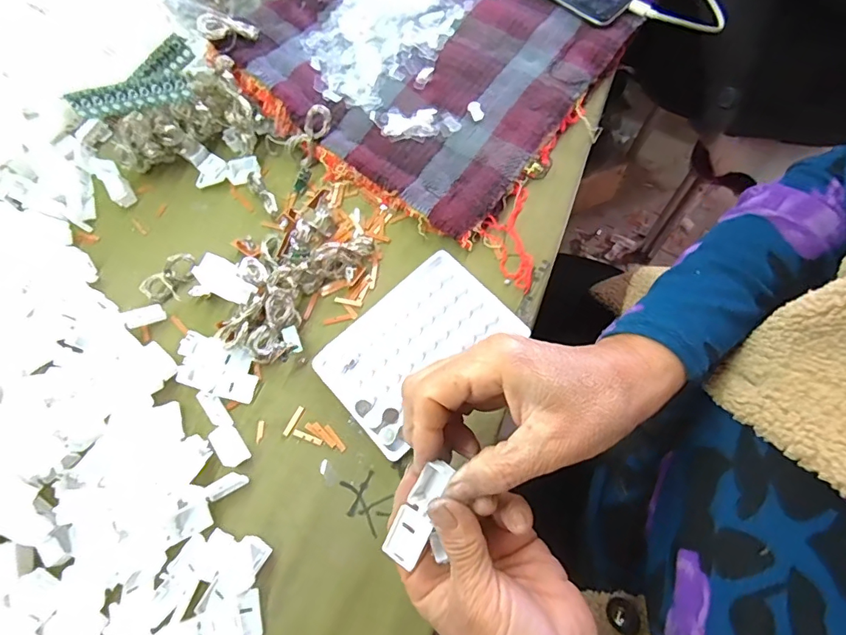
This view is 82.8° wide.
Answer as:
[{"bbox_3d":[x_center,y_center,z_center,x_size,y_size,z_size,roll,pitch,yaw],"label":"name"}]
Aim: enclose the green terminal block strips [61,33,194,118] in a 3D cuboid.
[{"bbox_3d":[-0.232,-0.189,0.381,0.094,0.025,0.043,-12,68,1],"label":"green terminal block strips"}]

